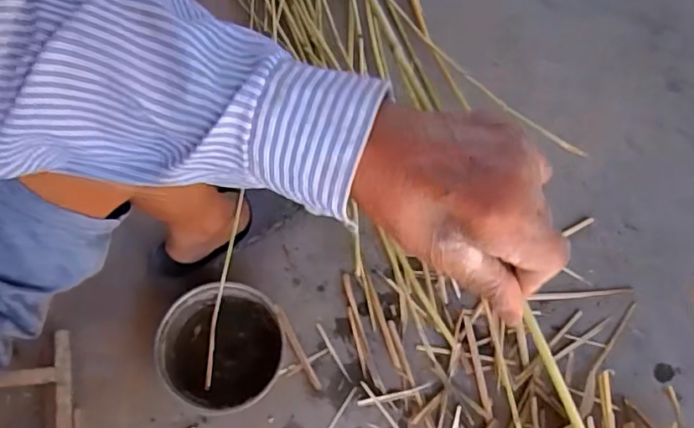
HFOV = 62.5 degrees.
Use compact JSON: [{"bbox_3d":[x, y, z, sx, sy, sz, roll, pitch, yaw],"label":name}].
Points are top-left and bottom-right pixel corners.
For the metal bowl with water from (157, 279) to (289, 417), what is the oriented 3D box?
[{"bbox_3d":[-0.161,0.176,0.747,0.153,0.081,0.153,1,70,-2],"label":"metal bowl with water"}]

